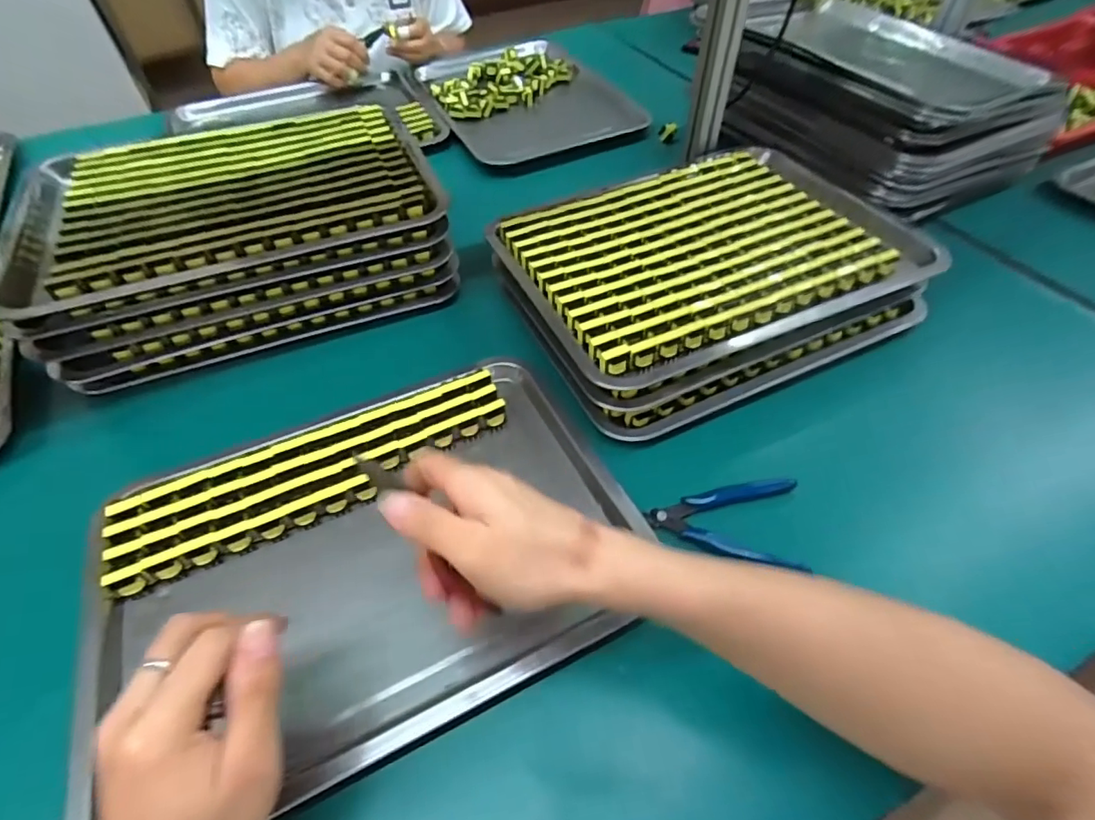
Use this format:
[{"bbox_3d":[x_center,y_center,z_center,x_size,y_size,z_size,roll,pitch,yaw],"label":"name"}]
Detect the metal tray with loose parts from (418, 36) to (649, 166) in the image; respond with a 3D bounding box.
[{"bbox_3d":[-0.035,-0.536,0.910,0.308,0.043,0.380,-18,53,-13],"label":"metal tray with loose parts"}]

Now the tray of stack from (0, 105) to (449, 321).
[{"bbox_3d":[-0.323,-0.224,0.549,0.383,0.026,0.258,-20,53,-14],"label":"tray of stack"}]

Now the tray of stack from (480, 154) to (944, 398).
[{"bbox_3d":[0.157,-0.166,0.552,0.372,0.030,0.257,-18,53,-13],"label":"tray of stack"}]

